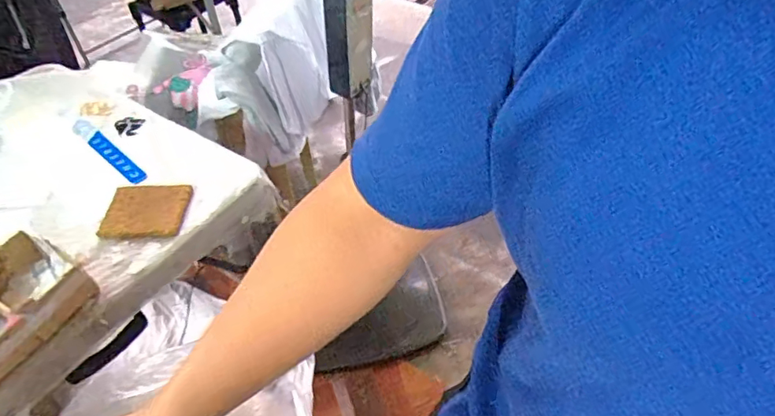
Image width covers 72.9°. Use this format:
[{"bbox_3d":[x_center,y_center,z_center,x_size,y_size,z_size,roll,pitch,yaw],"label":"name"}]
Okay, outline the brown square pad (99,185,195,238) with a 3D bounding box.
[{"bbox_3d":[-0.341,0.003,0.745,0.110,0.008,0.100,-1,49,-3],"label":"brown square pad"}]

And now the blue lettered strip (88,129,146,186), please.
[{"bbox_3d":[-0.436,-0.083,0.843,0.166,0.005,0.026,33,66,29],"label":"blue lettered strip"}]

